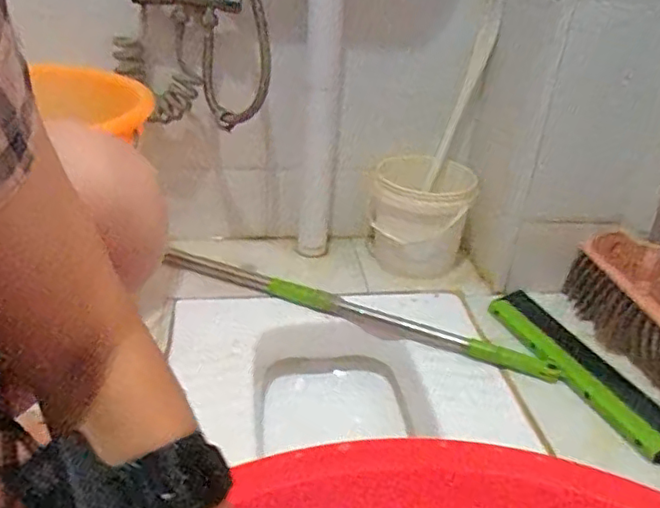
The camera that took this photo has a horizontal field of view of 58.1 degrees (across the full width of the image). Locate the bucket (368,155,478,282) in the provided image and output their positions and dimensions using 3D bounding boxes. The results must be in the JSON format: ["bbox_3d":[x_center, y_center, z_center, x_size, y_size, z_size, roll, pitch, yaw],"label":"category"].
[{"bbox_3d":[0.143,-0.058,0.960,0.152,0.155,0.176,8,31,7],"label":"bucket"}]

